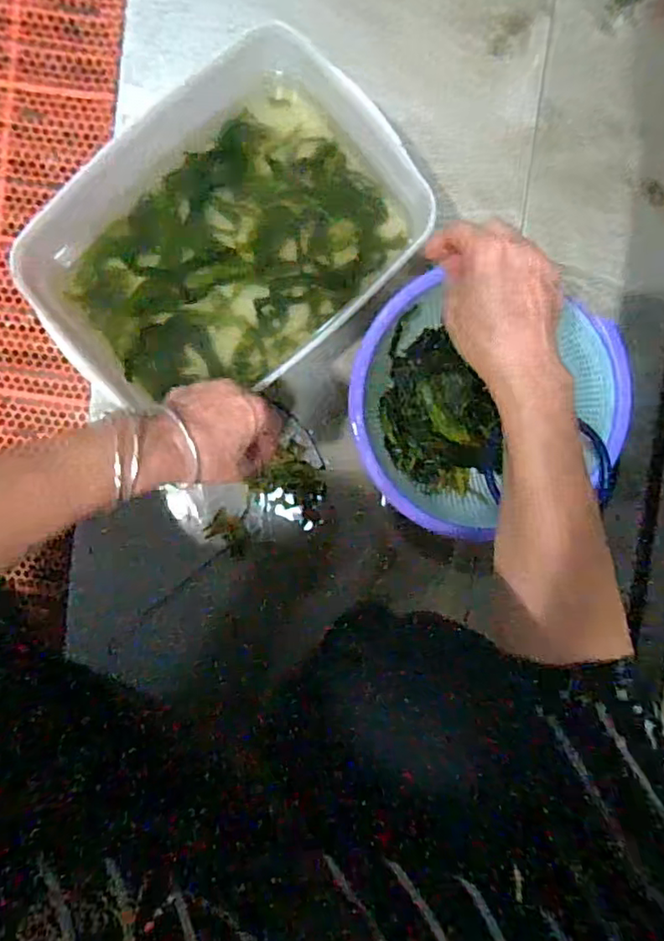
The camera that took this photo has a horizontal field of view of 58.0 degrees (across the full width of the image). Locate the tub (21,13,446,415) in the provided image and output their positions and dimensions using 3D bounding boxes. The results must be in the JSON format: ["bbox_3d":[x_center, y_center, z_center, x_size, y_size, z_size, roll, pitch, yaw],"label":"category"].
[{"bbox_3d":[-0.096,-0.213,0.555,0.335,0.101,0.241,-39,93,2],"label":"tub"}]

